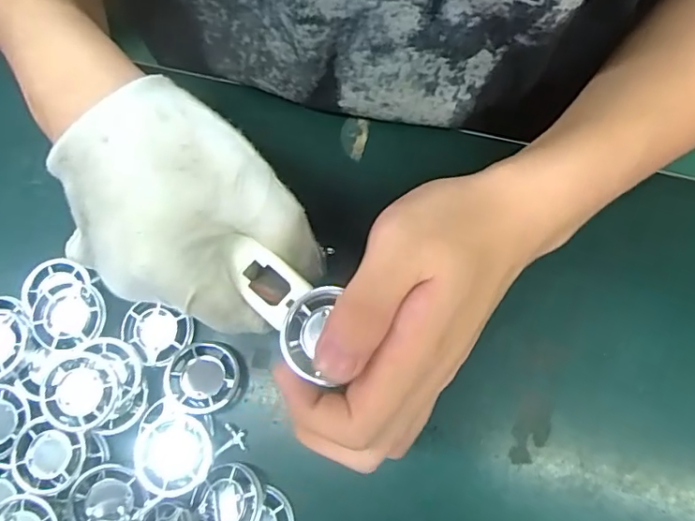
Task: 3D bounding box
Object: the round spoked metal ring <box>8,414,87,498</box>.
[{"bbox_3d":[-0.155,0.103,0.277,0.037,0.009,0.034,-1,77,2],"label":"round spoked metal ring"}]

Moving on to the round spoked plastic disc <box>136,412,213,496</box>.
[{"bbox_3d":[-0.088,0.099,0.275,0.038,0.013,0.039,-1,77,2],"label":"round spoked plastic disc"}]

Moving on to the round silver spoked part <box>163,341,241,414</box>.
[{"bbox_3d":[-0.077,0.063,0.289,0.038,0.014,0.036,-1,77,2],"label":"round silver spoked part"}]

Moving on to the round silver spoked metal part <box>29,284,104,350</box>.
[{"bbox_3d":[-0.152,0.030,0.289,0.040,0.004,0.036,5,78,3],"label":"round silver spoked metal part"}]

